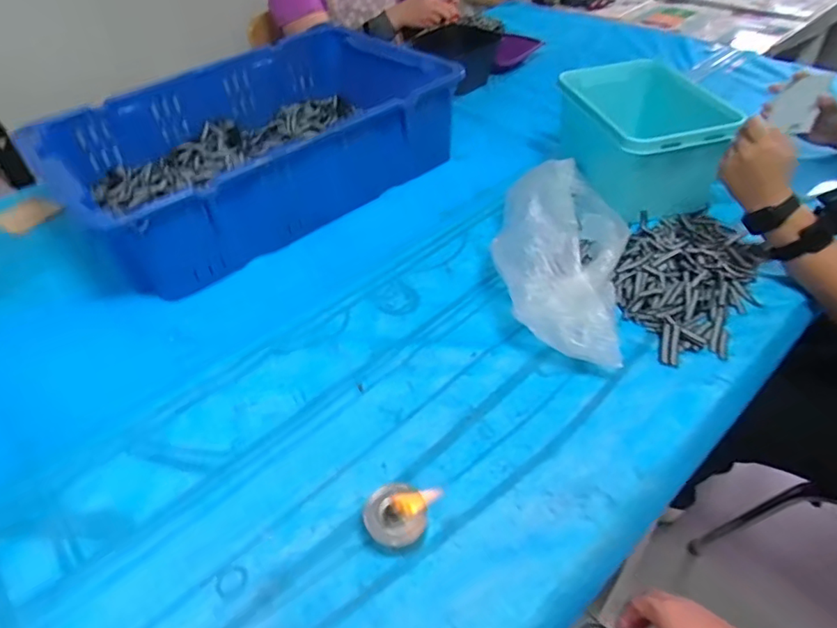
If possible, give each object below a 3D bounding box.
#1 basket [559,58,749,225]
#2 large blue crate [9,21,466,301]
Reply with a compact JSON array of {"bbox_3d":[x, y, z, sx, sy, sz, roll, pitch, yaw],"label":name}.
[{"bbox_3d":[0.330,-0.277,0.854,0.177,0.159,0.297,-12,42,-6],"label":"basket"},{"bbox_3d":[-0.275,-0.300,0.979,0.645,0.170,0.427,-31,48,-25],"label":"large blue crate"}]

